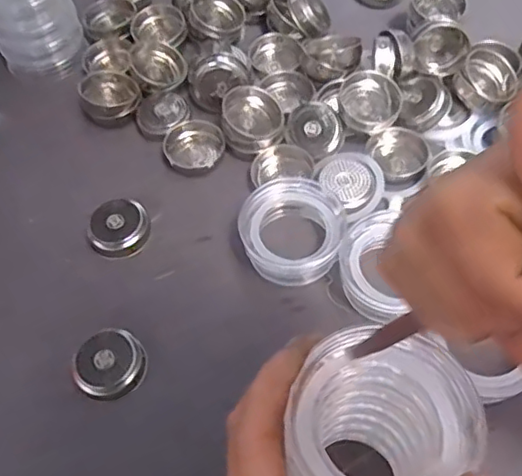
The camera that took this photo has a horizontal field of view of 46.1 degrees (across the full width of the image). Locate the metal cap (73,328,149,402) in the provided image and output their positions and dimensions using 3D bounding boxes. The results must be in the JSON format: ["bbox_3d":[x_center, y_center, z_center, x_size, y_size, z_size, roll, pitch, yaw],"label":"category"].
[{"bbox_3d":[-0.092,0.076,0.374,0.042,0.013,0.040,-1,59,2],"label":"metal cap"}]

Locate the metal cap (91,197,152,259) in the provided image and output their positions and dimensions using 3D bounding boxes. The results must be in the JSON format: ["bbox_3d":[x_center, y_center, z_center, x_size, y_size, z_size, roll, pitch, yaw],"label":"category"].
[{"bbox_3d":[-0.098,-0.007,0.424,0.041,0.012,0.042,-1,59,2],"label":"metal cap"}]

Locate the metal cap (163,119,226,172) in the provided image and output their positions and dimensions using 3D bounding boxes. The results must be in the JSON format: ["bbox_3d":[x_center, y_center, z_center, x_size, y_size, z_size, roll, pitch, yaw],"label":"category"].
[{"bbox_3d":[-0.050,-0.070,0.465,0.044,0.012,0.037,-12,59,-5],"label":"metal cap"}]

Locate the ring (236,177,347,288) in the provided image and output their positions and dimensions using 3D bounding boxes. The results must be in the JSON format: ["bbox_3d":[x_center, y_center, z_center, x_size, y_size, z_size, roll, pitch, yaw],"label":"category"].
[{"bbox_3d":[0.020,-0.005,0.407,0.068,0.032,0.067,-1,59,2],"label":"ring"}]

